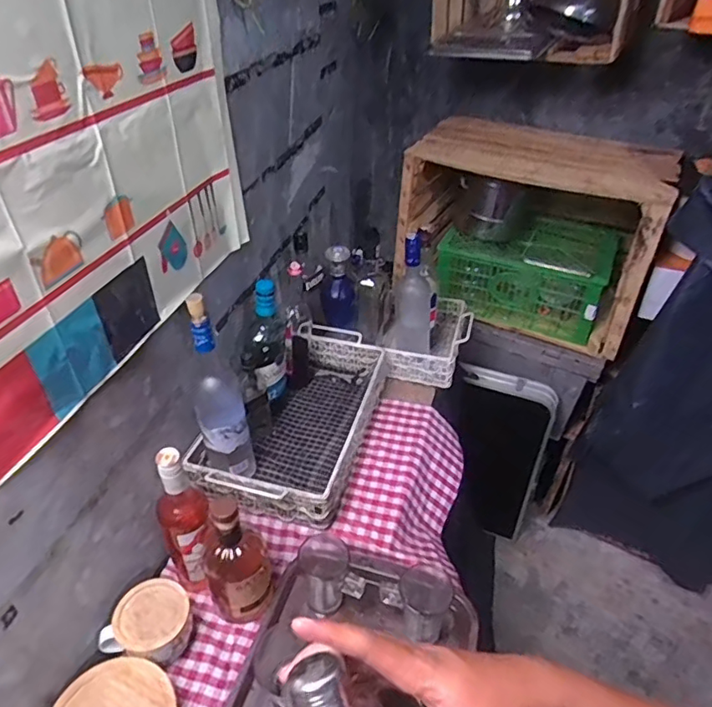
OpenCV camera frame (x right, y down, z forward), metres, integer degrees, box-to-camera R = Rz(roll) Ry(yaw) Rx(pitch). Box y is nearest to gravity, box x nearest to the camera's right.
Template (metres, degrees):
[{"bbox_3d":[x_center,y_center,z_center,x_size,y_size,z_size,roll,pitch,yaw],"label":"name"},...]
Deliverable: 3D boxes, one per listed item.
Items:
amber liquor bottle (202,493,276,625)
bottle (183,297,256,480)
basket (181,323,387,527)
[{"bbox_3d":[-0.167,0.284,0.758,0.090,0.224,0.083,-10,39,-13],"label":"amber liquor bottle"},{"bbox_3d":[-0.218,0.054,0.842,0.074,0.332,0.093,-13,40,-17],"label":"bottle"},{"bbox_3d":[-0.105,0.111,1.006,0.240,0.104,0.417,9,39,11],"label":"basket"}]

